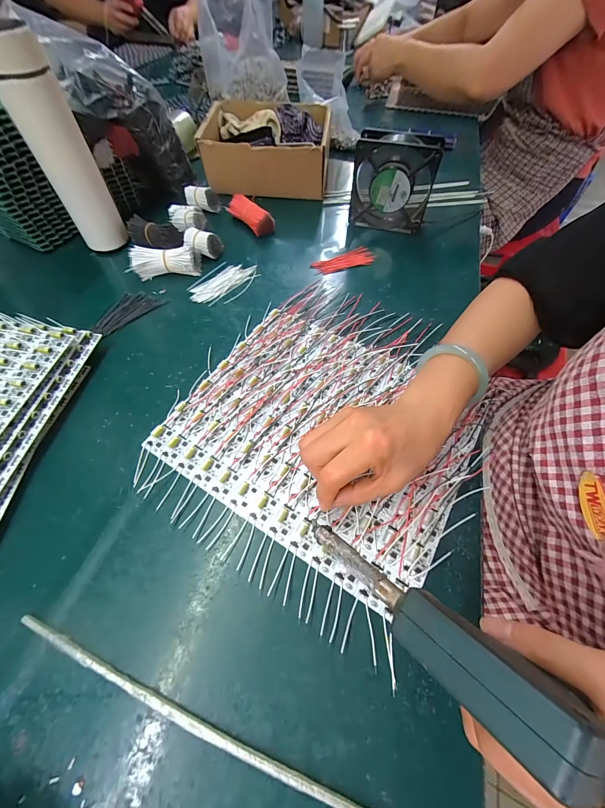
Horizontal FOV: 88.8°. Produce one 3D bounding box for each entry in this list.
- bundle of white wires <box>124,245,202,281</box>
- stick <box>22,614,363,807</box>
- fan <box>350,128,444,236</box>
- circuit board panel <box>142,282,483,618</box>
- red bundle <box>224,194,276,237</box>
[{"bbox_3d":[-0.199,-0.208,0.450,0.092,0.037,0.033,-7,59,-4],"label":"bundle of white wires"},{"bbox_3d":[-0.083,0.212,0.211,0.275,0.005,0.010,18,60,11],"label":"stick"},{"bbox_3d":[0.139,-0.338,0.483,0.122,0.124,0.043,8,59,5],"label":"fan"},{"bbox_3d":[0.039,0.000,0.339,0.285,0.012,0.298,30,63,17],"label":"circuit board panel"},{"bbox_3d":[-0.088,-0.313,0.514,0.091,0.036,0.031,40,66,21],"label":"red bundle"}]

